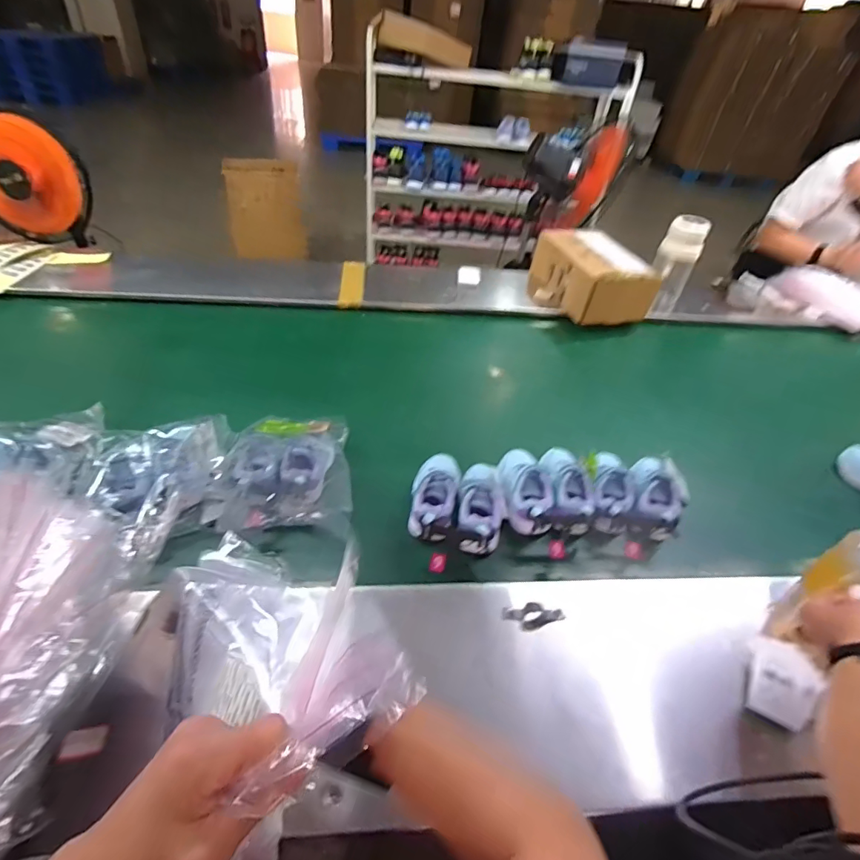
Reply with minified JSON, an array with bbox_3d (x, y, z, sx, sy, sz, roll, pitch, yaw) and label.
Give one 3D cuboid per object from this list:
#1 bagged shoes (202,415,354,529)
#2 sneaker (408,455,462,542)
[{"bbox_3d":[-0.235,0.062,0.729,0.213,0.075,0.221,-3,44,-11],"label":"bagged shoes"},{"bbox_3d":[0.003,0.105,0.716,0.072,0.060,0.160,12,44,5],"label":"sneaker"}]

